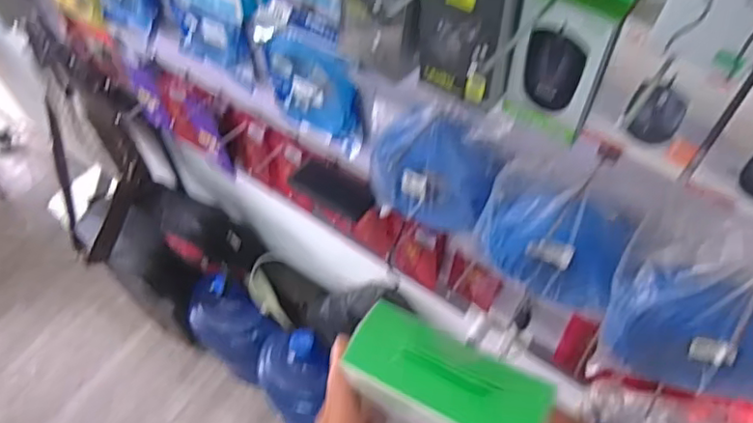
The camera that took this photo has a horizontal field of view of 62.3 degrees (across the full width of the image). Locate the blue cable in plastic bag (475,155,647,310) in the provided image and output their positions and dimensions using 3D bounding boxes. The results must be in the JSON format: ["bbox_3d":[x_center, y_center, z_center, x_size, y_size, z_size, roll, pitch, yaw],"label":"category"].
[{"bbox_3d":[0.201,0.019,0.704,0.161,0.184,0.073,22,60,16],"label":"blue cable in plastic bag"}]

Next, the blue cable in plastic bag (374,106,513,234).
[{"bbox_3d":[0.065,-0.050,0.767,0.176,0.190,0.045,29,62,20],"label":"blue cable in plastic bag"}]

